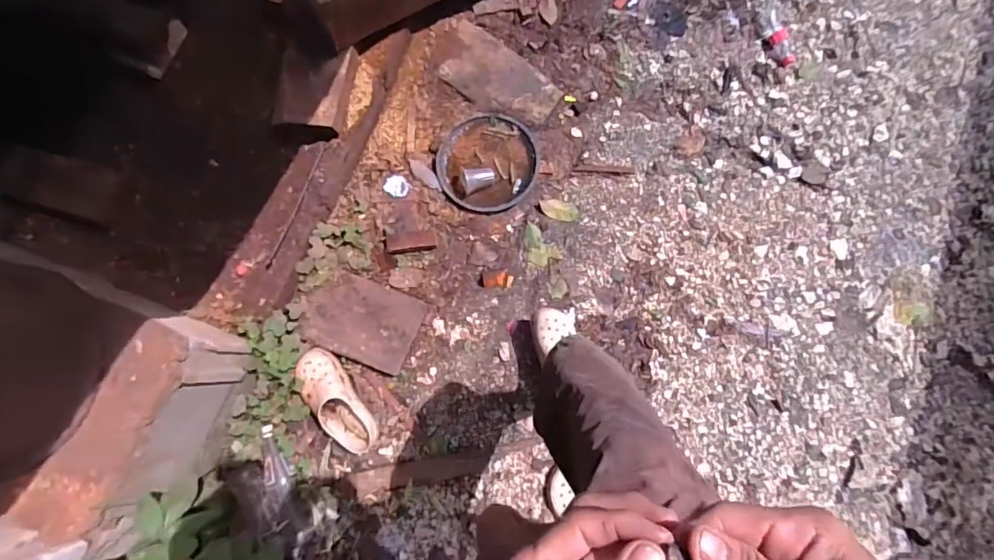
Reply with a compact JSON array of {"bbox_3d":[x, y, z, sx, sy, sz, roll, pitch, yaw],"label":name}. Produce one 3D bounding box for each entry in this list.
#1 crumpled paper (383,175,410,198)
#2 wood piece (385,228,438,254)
[{"bbox_3d":[-0.293,-0.277,1.365,0.069,0.010,0.061,30,83,6],"label":"crumpled paper"},{"bbox_3d":[-0.246,-0.112,1.328,0.138,0.015,0.060,-8,80,0],"label":"wood piece"}]

